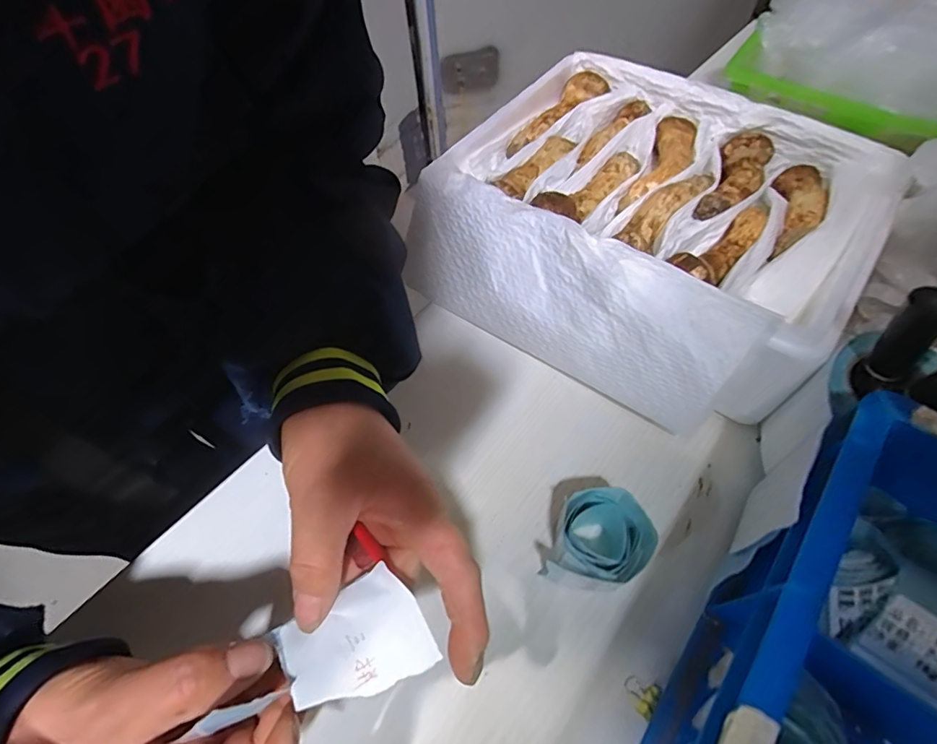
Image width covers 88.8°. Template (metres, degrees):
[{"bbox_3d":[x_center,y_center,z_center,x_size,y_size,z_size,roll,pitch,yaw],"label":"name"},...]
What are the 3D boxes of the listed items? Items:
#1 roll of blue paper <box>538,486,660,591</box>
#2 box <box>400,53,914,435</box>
[{"bbox_3d":[0.078,0.101,0.284,0.052,0.042,0.052,-1,58,2],"label":"roll of blue paper"},{"bbox_3d":[0.136,-0.125,0.380,0.291,0.082,0.270,32,65,21],"label":"box"}]

